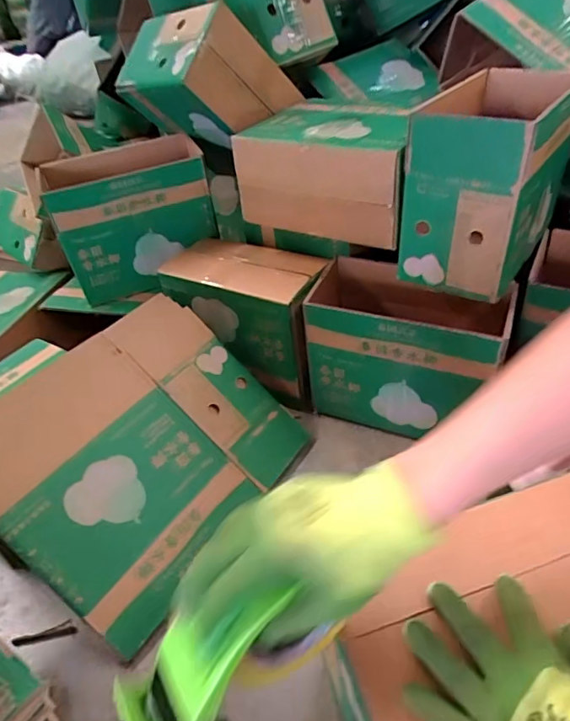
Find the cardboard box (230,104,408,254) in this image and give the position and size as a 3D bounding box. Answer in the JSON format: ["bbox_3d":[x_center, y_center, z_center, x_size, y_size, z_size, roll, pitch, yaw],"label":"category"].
[{"bbox_3d":[0.086,-0.286,0.773,0.253,0.137,0.179,19,45,28],"label":"cardboard box"}]

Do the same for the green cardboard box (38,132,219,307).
[{"bbox_3d":[-0.271,-0.250,0.920,0.265,0.209,0.130,-17,40,-13],"label":"green cardboard box"}]

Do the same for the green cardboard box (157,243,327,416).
[{"bbox_3d":[-0.061,-0.077,0.876,0.275,0.195,0.142,17,44,26],"label":"green cardboard box"}]

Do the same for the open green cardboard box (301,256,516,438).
[{"bbox_3d":[0.176,-0.018,0.772,0.272,0.202,0.149,13,43,23],"label":"open green cardboard box"}]

